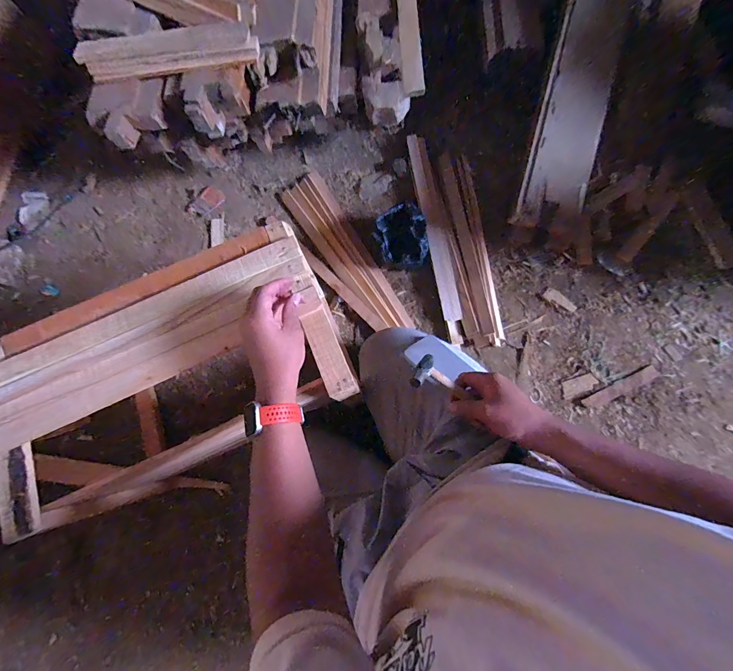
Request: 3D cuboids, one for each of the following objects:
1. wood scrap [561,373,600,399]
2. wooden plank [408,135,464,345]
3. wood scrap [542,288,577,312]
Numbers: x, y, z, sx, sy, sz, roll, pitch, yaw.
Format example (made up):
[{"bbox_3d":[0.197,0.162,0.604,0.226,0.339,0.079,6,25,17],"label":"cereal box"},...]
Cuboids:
[{"bbox_3d":[0.486,0.115,0.802,0.081,0.012,0.041,-19,77,-3],"label":"wood scrap"},{"bbox_3d":[0.177,-0.261,0.893,0.051,0.017,0.571,-8,77,0],"label":"wooden plank"},{"bbox_3d":[0.469,-0.083,0.854,0.029,0.012,0.079,-44,79,-8],"label":"wood scrap"}]

